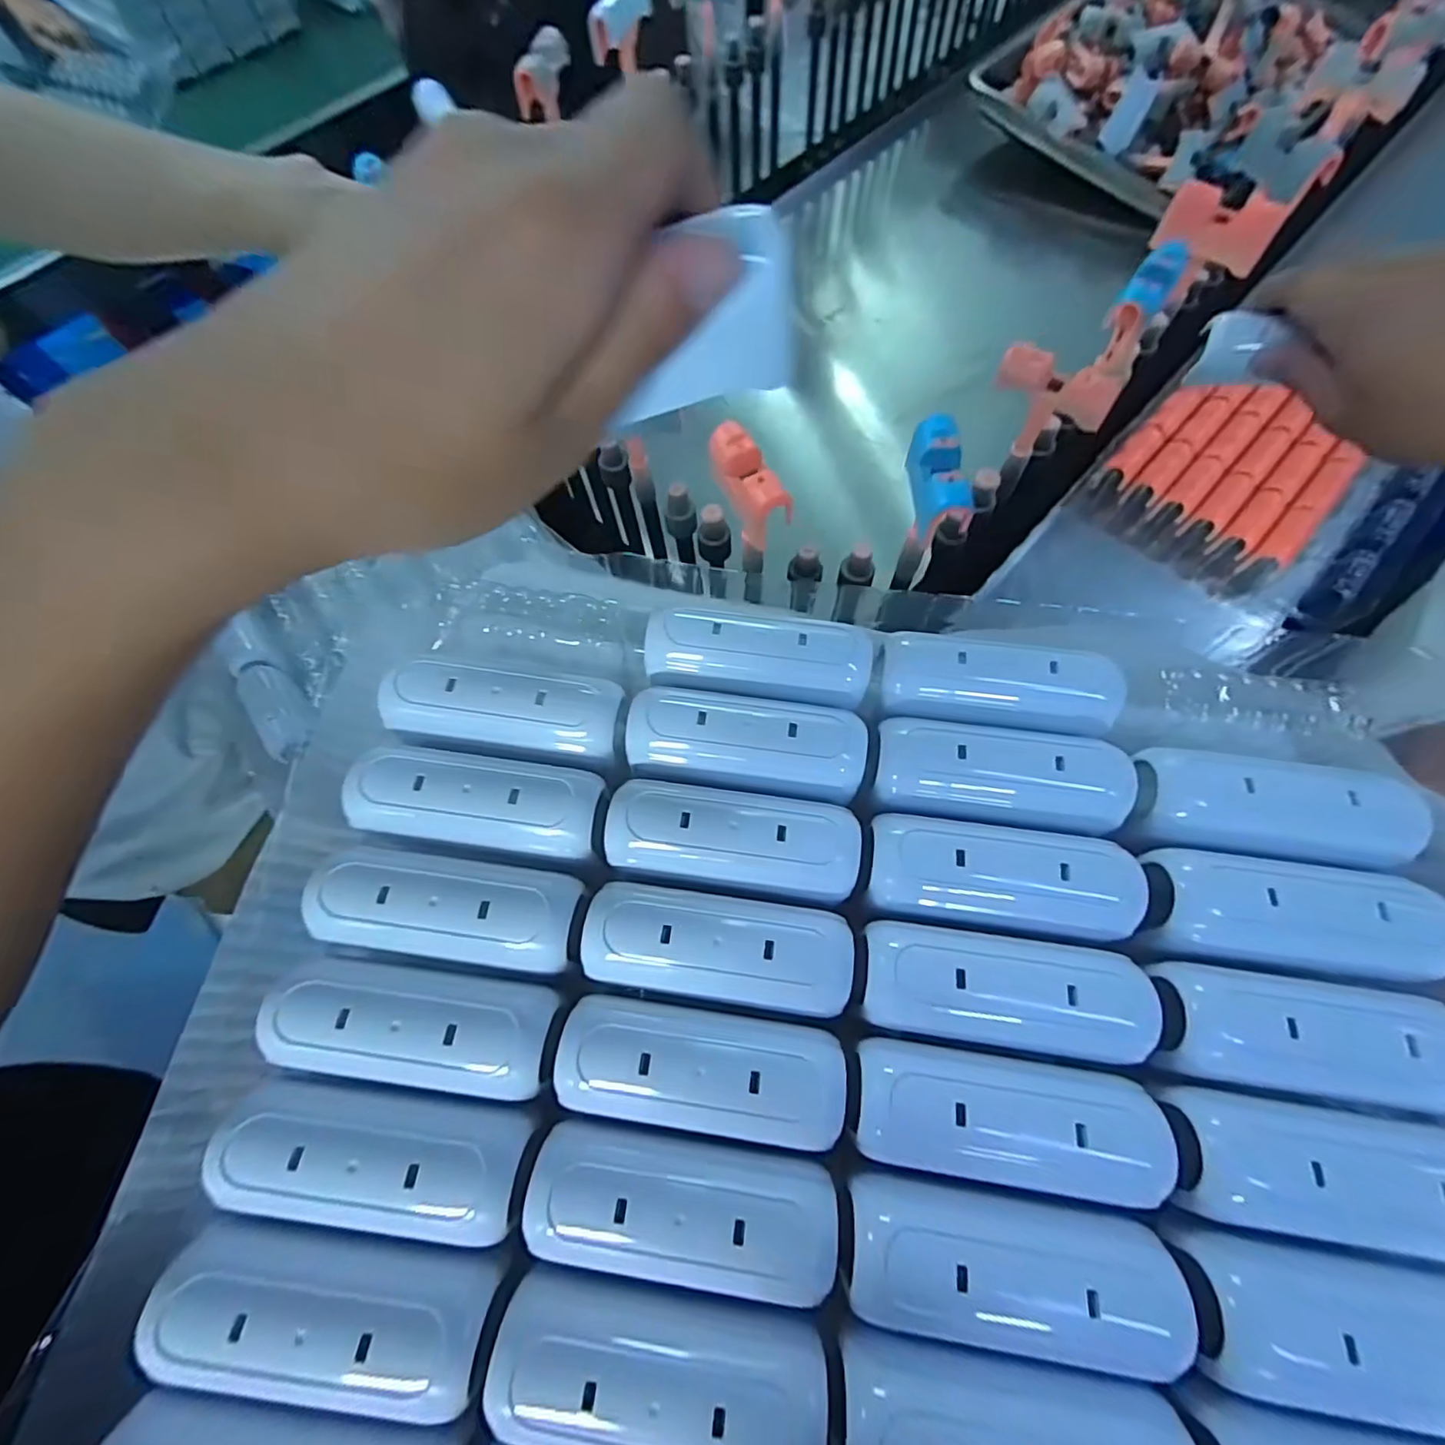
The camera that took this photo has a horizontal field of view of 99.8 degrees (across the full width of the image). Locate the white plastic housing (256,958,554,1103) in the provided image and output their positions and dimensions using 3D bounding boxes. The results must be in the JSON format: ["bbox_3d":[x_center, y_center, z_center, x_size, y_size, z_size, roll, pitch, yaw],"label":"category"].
[{"bbox_3d":[-0.084,0.081,0.164,0.072,0.015,0.027,5,66,6],"label":"white plastic housing"}]

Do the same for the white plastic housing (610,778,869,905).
[{"bbox_3d":[0.003,0.034,0.183,0.074,0.015,0.029,6,66,6],"label":"white plastic housing"}]

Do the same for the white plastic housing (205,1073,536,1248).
[{"bbox_3d":[-0.087,0.108,0.152,0.071,0.013,0.028,5,66,6],"label":"white plastic housing"}]

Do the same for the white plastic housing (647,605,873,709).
[{"bbox_3d":[0.012,-0.022,0.203,0.074,0.017,0.023,5,66,6],"label":"white plastic housing"}]

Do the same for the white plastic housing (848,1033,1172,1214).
[{"bbox_3d":[0.074,0.104,0.159,0.074,0.011,0.029,7,66,7],"label":"white plastic housing"}]

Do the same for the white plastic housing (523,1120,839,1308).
[{"bbox_3d":[-0.010,0.120,0.149,0.074,0.015,0.028,8,66,7],"label":"white plastic housing"}]

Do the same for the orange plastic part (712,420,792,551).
[{"bbox_3d":[0.016,-0.147,0.379,0.029,0.031,0.078,-22,66,-6],"label":"orange plastic part"}]

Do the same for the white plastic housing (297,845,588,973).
[{"bbox_3d":[-0.079,0.053,0.173,0.073,0.015,0.026,4,66,6],"label":"white plastic housing"}]

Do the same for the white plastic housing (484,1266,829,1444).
[{"bbox_3d":[-0.014,0.150,0.136,0.074,0.020,0.031,5,66,6],"label":"white plastic housing"}]

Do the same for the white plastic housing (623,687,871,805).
[{"bbox_3d":[0.008,0.006,0.194,0.074,0.018,0.027,5,66,6],"label":"white plastic housing"}]

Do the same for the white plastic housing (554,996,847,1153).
[{"bbox_3d":[-0.005,0.092,0.161,0.074,0.017,0.027,6,66,6],"label":"white plastic housing"}]

